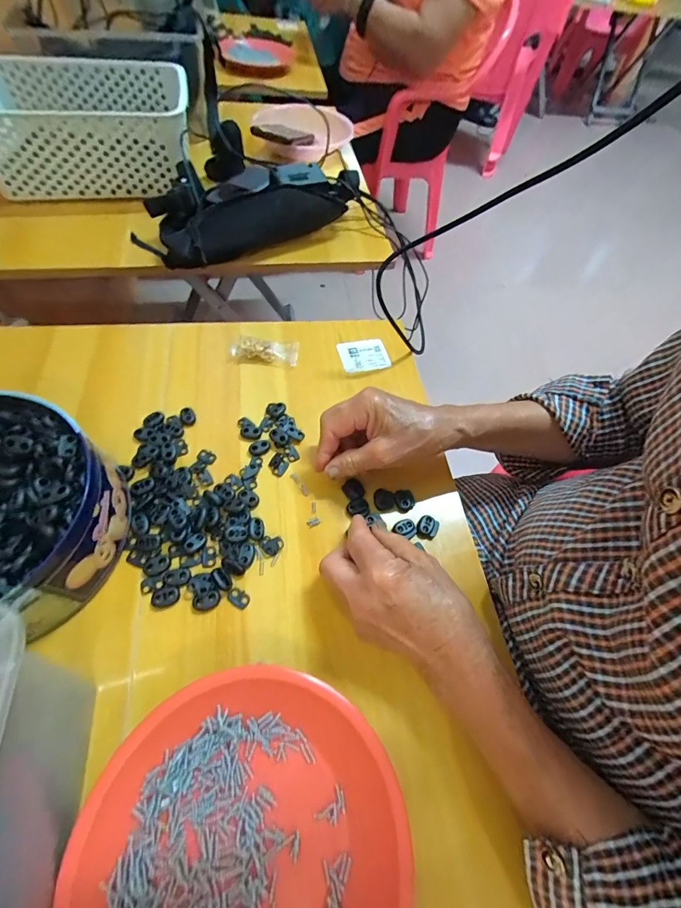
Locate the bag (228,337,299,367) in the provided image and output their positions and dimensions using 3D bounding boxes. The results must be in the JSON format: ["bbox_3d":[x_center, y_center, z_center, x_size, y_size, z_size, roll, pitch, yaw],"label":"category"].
[{"bbox_3d":[-0.092,-0.127,0.457,0.081,0.020,0.036,3,58,-5],"label":"bag"}]

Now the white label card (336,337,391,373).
[{"bbox_3d":[0.030,-0.124,0.480,0.061,0.006,0.047,-12,66,-12],"label":"white label card"}]

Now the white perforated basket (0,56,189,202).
[{"bbox_3d":[-0.408,-0.515,0.615,0.319,0.121,0.236,-12,61,-13],"label":"white perforated basket"}]

